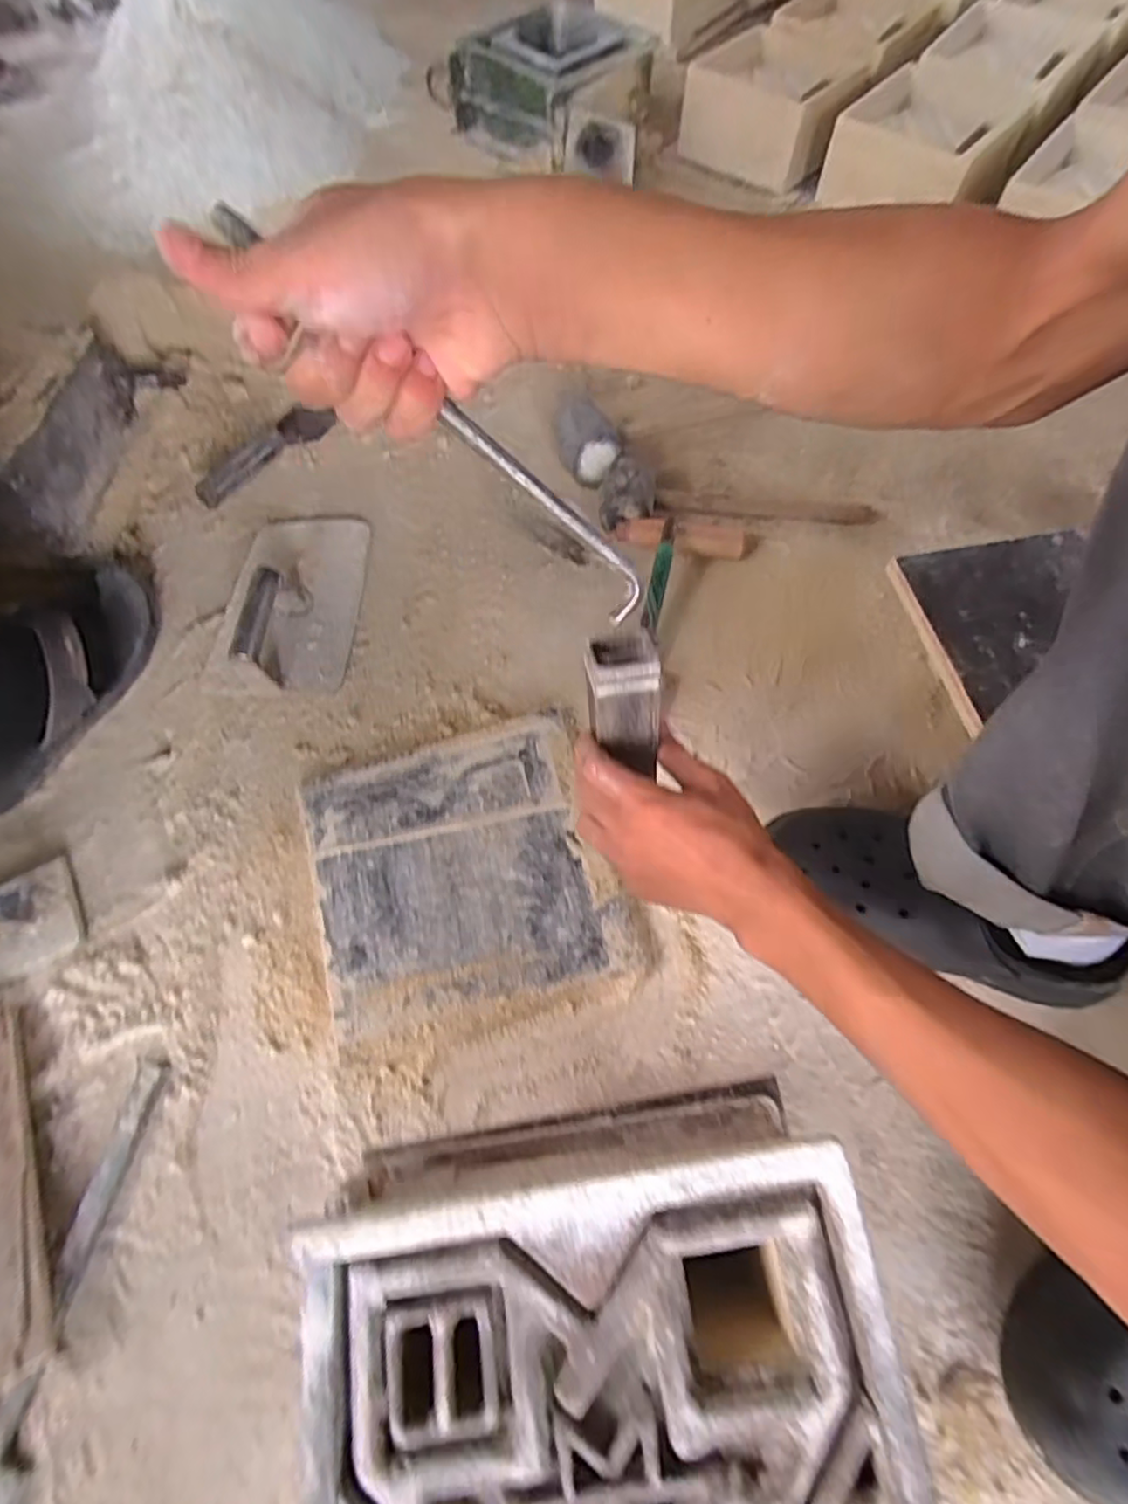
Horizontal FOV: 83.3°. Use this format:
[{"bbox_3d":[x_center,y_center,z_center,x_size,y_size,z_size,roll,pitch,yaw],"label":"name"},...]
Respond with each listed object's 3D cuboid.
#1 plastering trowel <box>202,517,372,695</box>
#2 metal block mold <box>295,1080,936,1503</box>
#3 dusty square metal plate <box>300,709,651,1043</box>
[{"bbox_3d":[-0.293,-0.177,0.656,0.142,0.074,0.235,1,67,3],"label":"plastering trowel"},{"bbox_3d":[0.020,0.298,0.272,0.226,0.119,0.236,-8,66,-4],"label":"metal block mold"},{"bbox_3d":[-0.088,0.100,0.559,0.251,0.017,0.242,-16,67,-4],"label":"dusty square metal plate"}]

